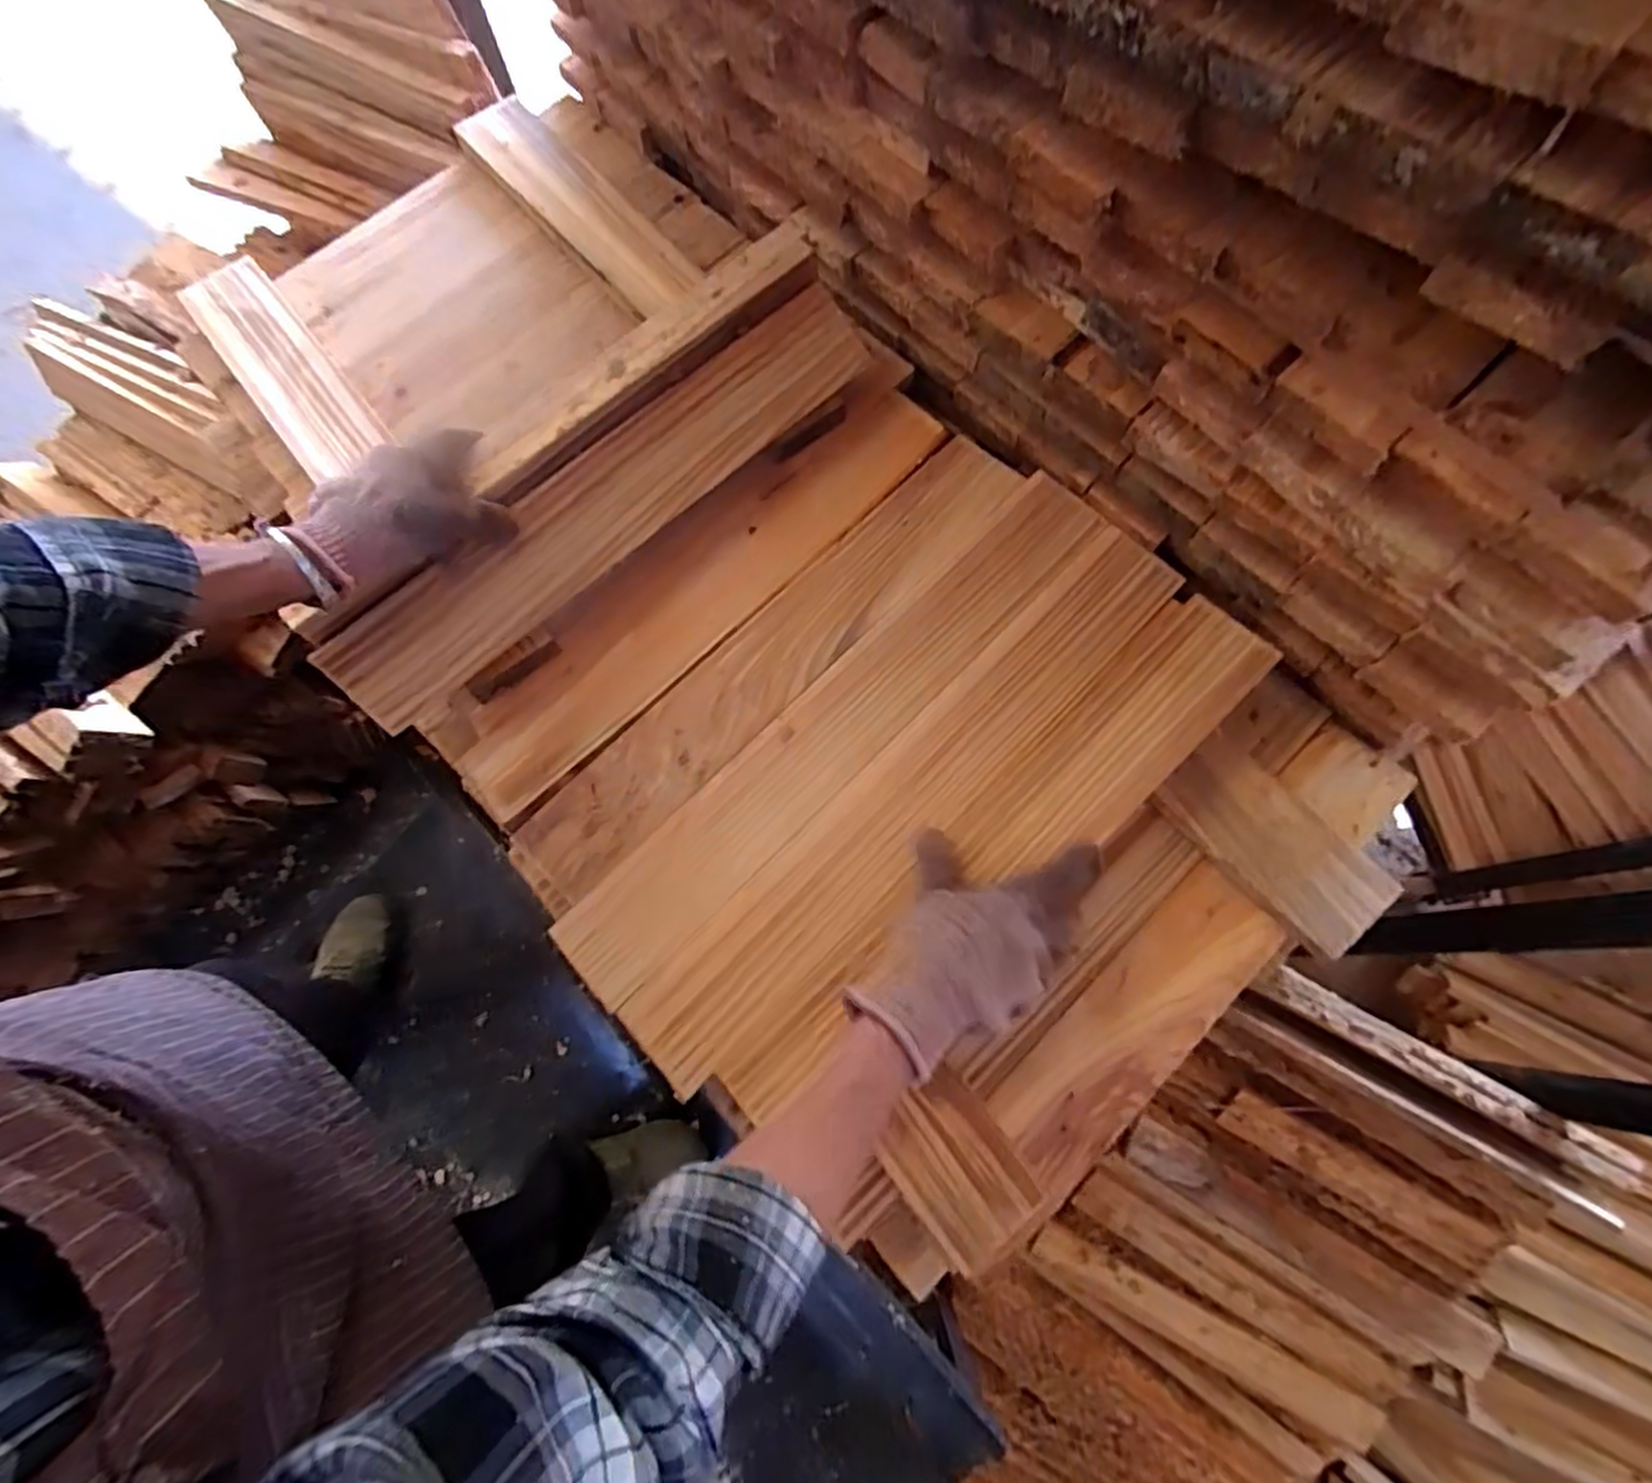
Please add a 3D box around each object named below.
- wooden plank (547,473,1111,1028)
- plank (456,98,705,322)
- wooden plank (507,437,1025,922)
[{"bbox_3d":[0.015,-0.016,0.541,0.503,0.014,0.072,-43,75,-11],"label":"wooden plank"},{"bbox_3d":[-0.227,-0.499,0.678,0.071,0.022,0.309,-41,75,-11],"label":"plank"},{"bbox_3d":[-0.037,-0.061,0.563,0.482,0.023,0.075,-42,75,-11],"label":"wooden plank"}]

